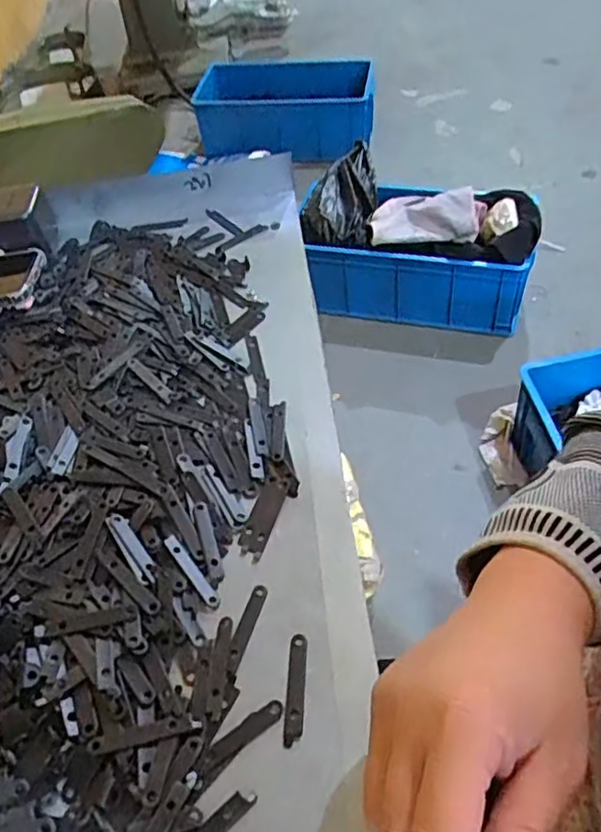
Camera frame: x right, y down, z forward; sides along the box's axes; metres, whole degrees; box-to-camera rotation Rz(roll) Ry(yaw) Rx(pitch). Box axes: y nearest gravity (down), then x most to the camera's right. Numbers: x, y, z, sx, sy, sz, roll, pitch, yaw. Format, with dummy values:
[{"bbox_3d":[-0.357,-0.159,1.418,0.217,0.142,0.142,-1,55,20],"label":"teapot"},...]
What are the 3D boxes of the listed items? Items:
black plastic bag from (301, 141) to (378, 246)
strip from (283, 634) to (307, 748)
[{"bbox_3d":[0.114,-0.580,1.729,0.180,0.086,0.408,4,52,10],"label":"black plastic bag"},{"bbox_3d":[-0.002,0.137,0.328,0.009,0.004,0.053,1,50,4],"label":"strip"}]

